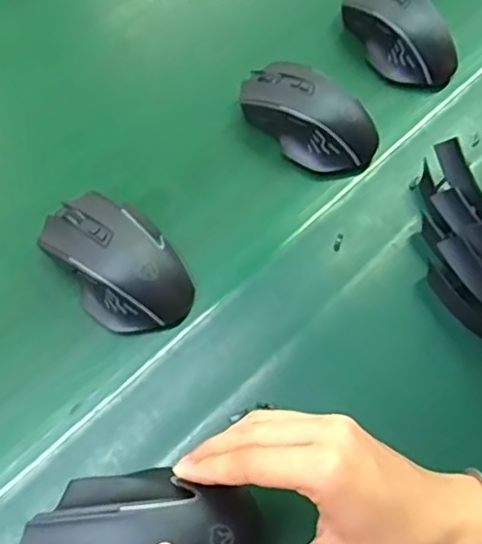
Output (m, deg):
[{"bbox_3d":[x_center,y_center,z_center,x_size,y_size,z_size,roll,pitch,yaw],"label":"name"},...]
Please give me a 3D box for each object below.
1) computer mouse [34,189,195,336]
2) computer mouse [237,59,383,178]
[{"bbox_3d":[-0.086,-0.010,0.431,0.069,0.034,0.112,-36,71,-18],"label":"computer mouse"},{"bbox_3d":[0.055,-0.129,0.492,0.113,0.035,0.065,42,70,16],"label":"computer mouse"}]

